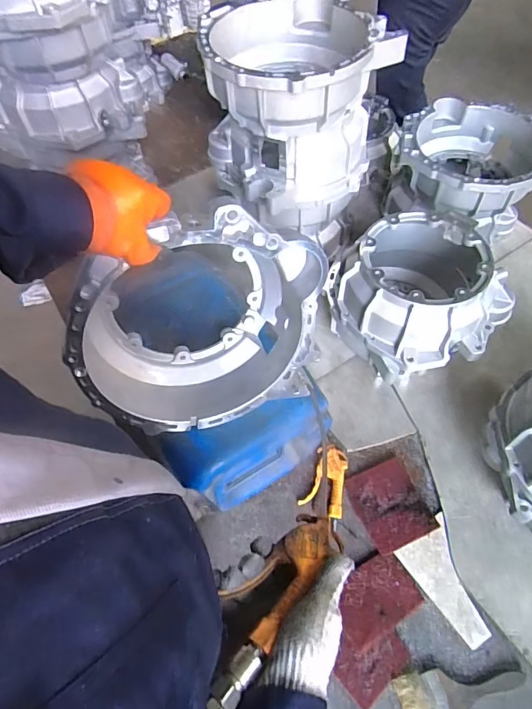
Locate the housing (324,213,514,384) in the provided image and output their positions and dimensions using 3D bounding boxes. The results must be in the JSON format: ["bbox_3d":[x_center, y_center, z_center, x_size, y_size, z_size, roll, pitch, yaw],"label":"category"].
[{"bbox_3d":[0.327,-0.127,0.944,0.341,0.219,0.310,-1,57,1],"label":"housing"}]

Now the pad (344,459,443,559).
[{"bbox_3d":[0.238,0.286,0.861,0.127,0.016,0.151,-18,58,-10],"label":"pad"}]

